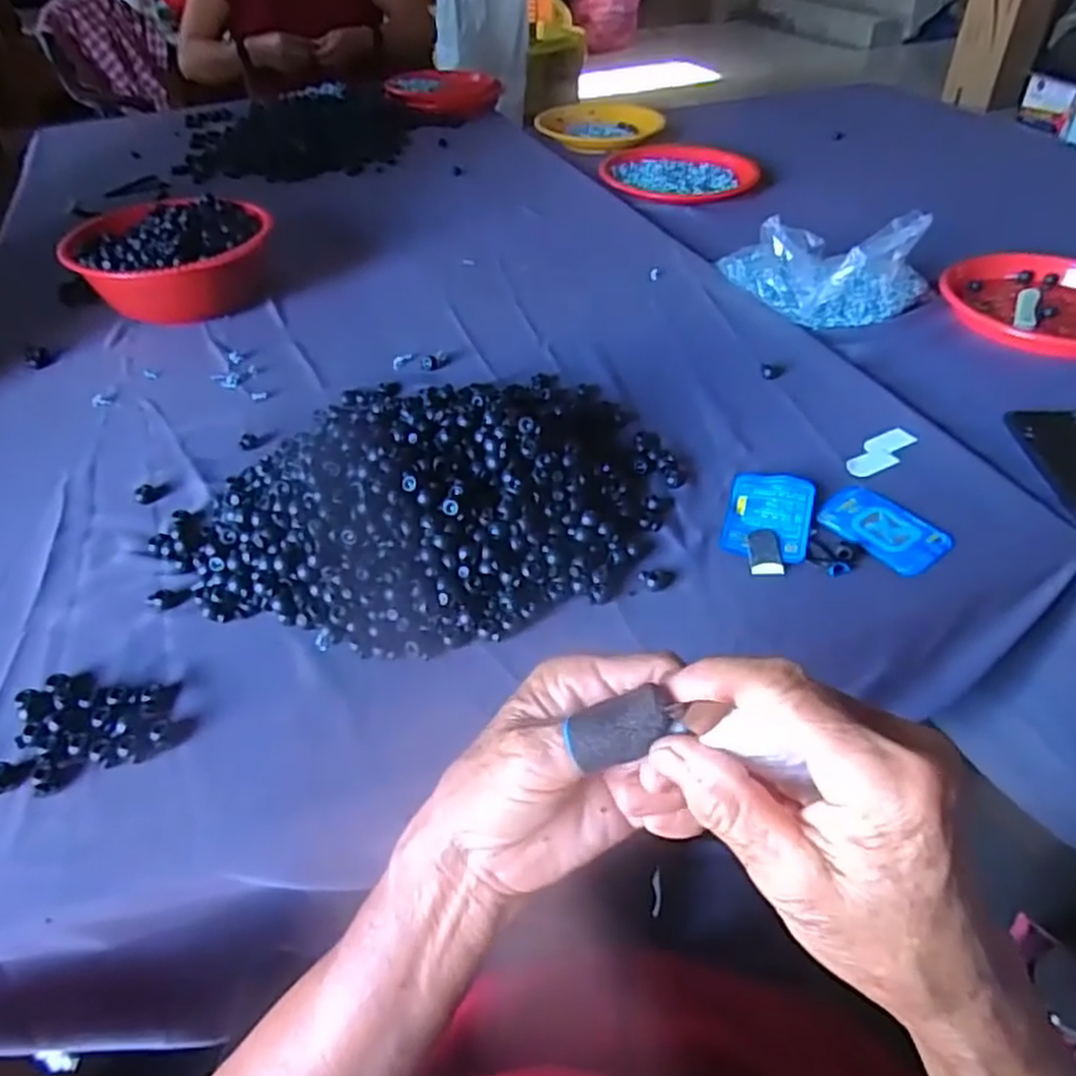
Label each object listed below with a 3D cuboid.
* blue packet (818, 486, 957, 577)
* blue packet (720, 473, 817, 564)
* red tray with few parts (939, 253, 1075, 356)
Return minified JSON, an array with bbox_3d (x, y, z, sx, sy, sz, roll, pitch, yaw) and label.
[{"bbox_3d":[0.279,-0.008,0.613,0.070,0.005,0.098,-28,49,-25],"label":"blue packet"},{"bbox_3d":[0.191,-0.020,0.620,0.068,0.016,0.096,11,44,14],"label":"blue packet"},{"bbox_3d":[0.594,-0.274,0.874,0.189,0.039,0.233,-32,50,-28],"label":"red tray with few parts"}]

